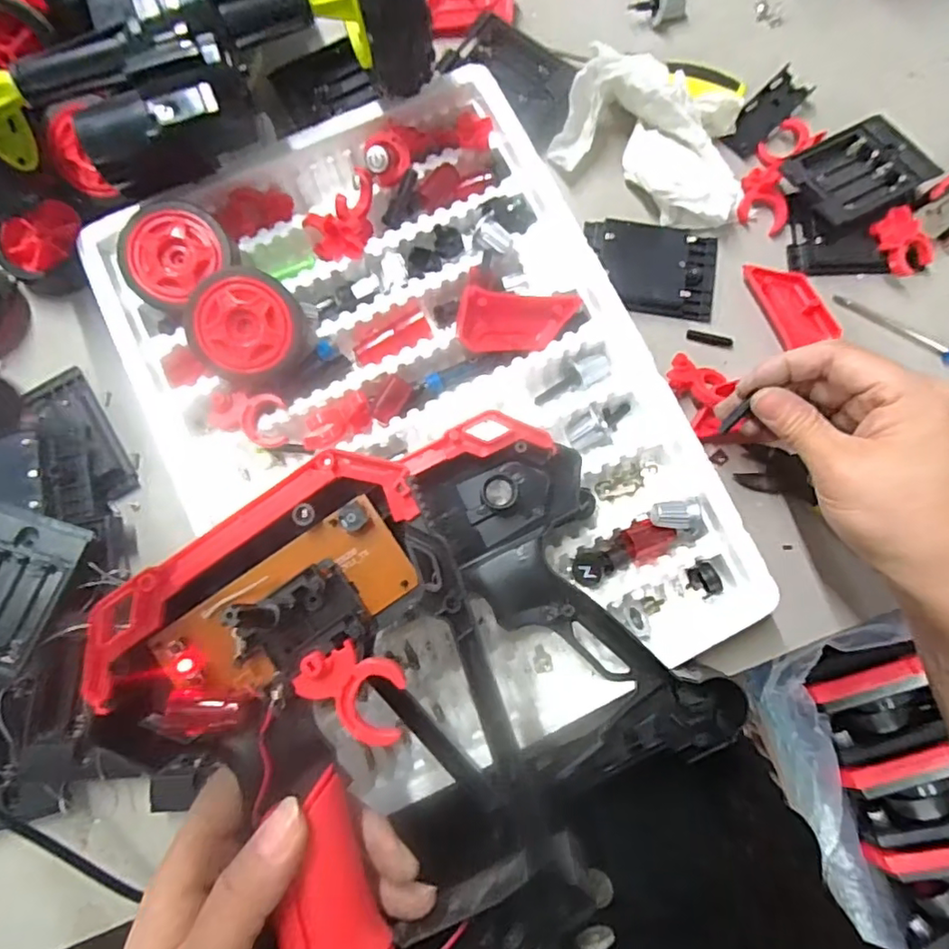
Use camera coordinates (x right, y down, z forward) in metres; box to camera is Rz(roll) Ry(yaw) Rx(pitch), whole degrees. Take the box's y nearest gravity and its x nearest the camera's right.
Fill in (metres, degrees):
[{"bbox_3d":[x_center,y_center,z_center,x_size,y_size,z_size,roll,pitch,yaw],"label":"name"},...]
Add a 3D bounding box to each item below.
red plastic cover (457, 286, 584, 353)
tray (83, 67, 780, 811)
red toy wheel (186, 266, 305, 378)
[{"bbox_3d":[0.024,-0.084,0.314,0.066,0.022,0.028,-5,82,-1],"label":"red plastic cover"},{"bbox_3d":[-0.030,-0.032,0.314,0.253,0.048,0.343,-26,83,-4],"label":"tray"},{"bbox_3d":[-0.118,-0.077,0.303,0.052,0.026,0.051,0,82,0],"label":"red toy wheel"}]

